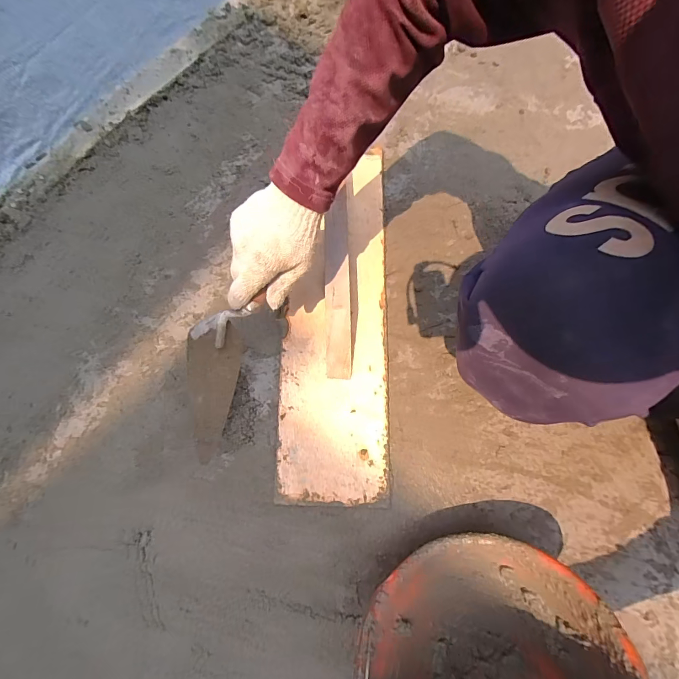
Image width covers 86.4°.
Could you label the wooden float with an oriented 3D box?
[{"bbox_3d":[-0.004,-0.046,0.521,0.149,0.064,0.524,2,75,-2],"label":"wooden float"}]

